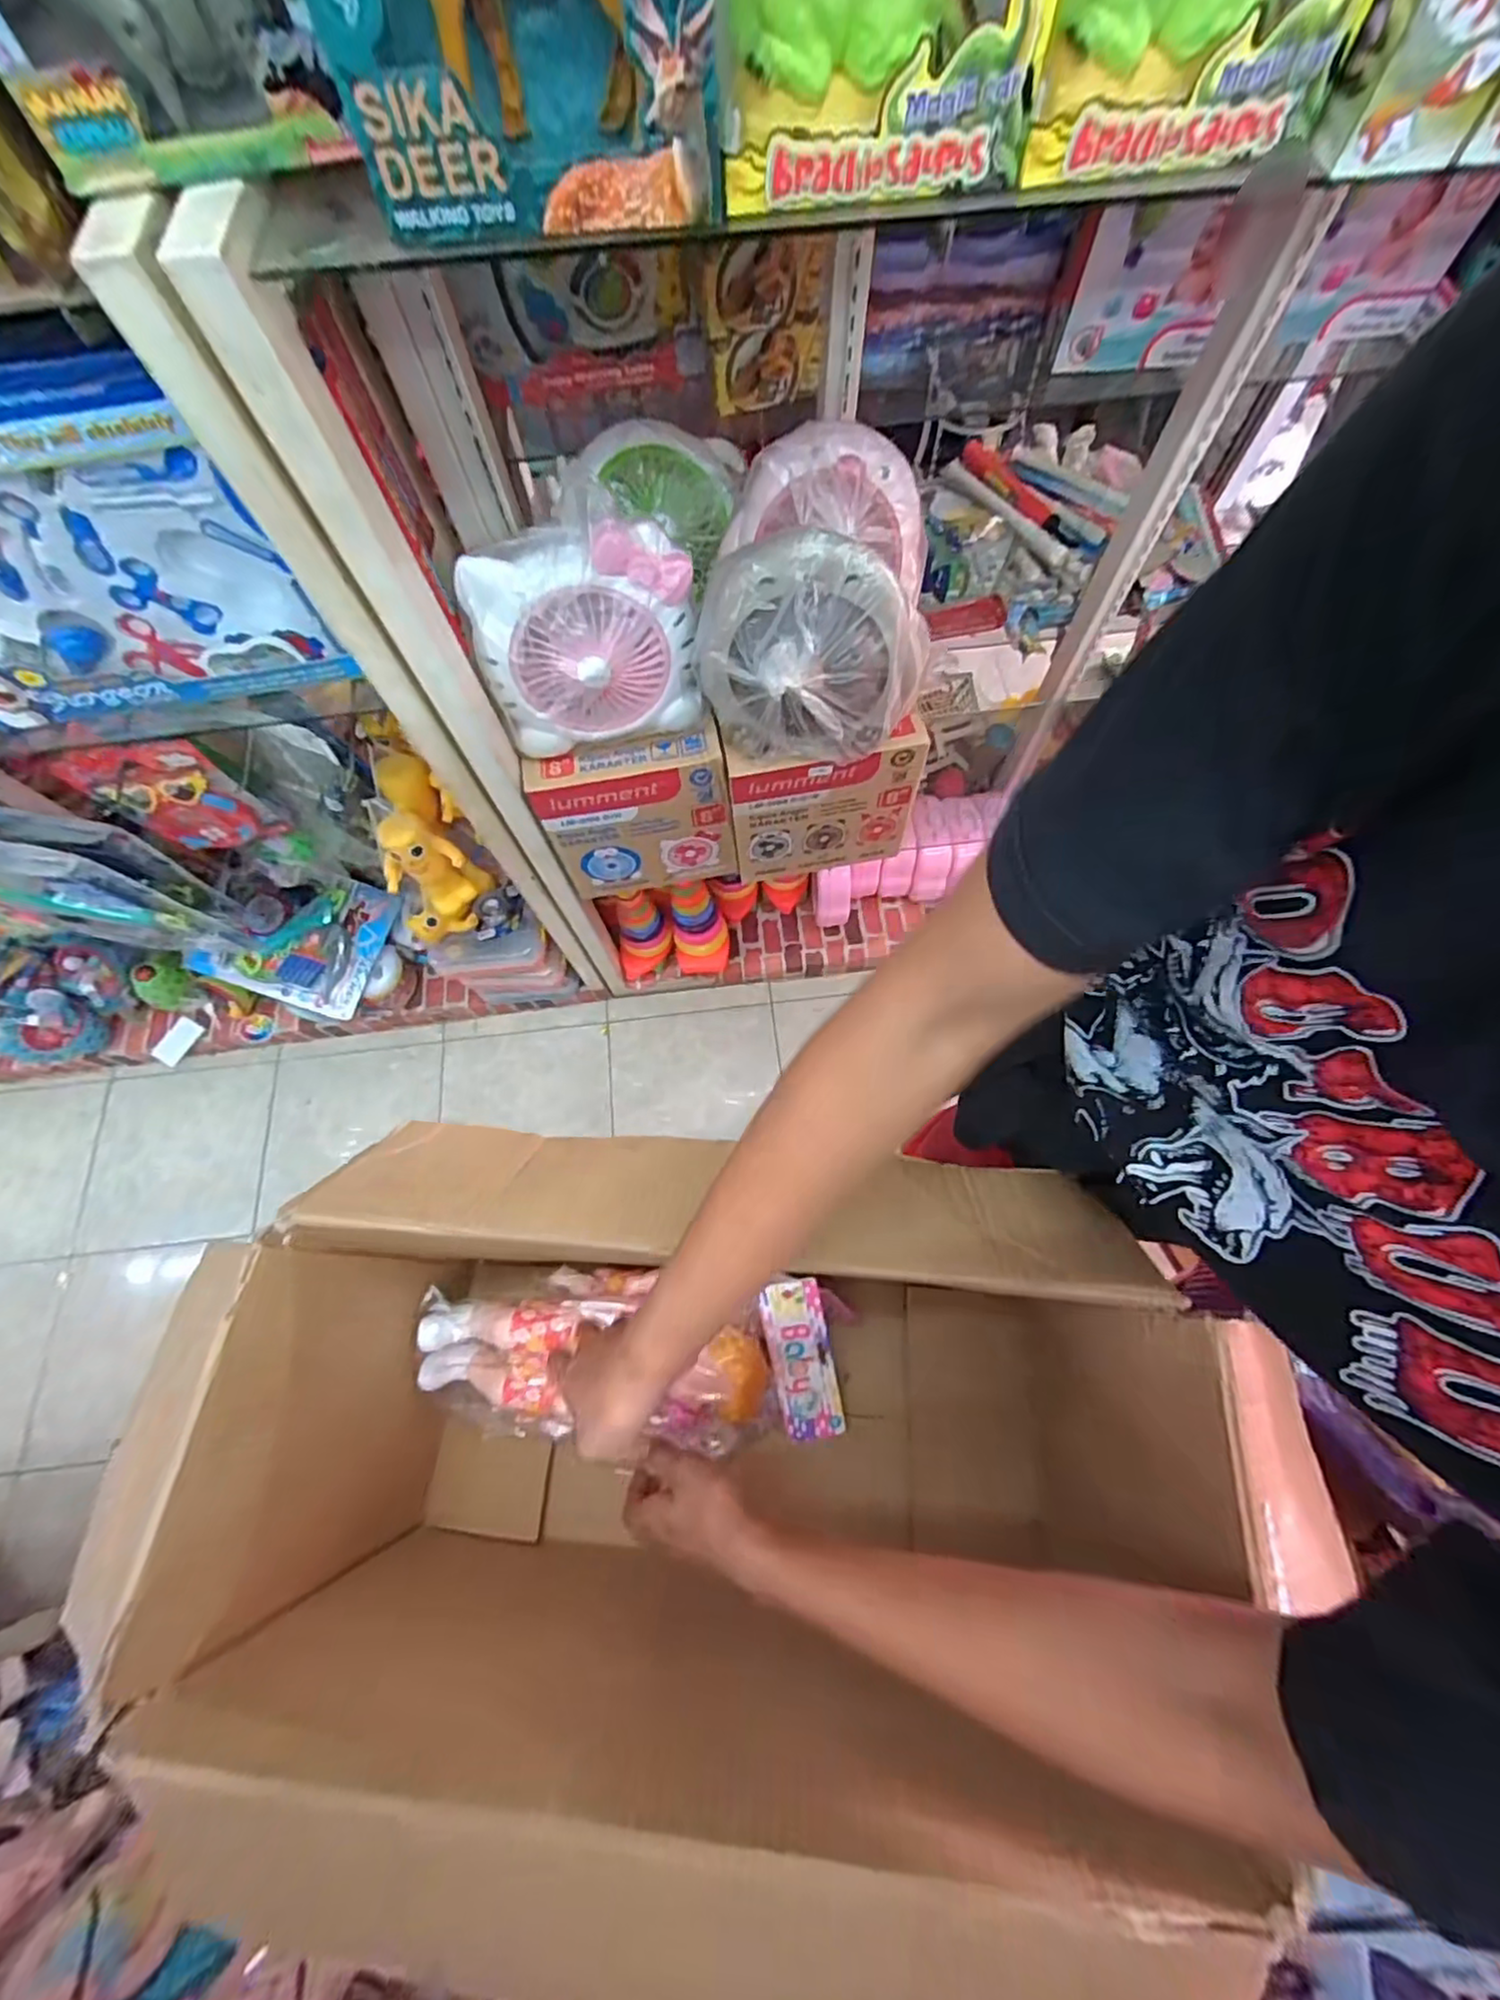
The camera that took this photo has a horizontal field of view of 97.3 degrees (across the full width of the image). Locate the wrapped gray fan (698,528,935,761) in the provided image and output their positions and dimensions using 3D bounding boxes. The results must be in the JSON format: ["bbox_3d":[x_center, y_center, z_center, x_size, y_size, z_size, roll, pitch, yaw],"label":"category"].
[{"bbox_3d":[0.074,-0.411,0.798,0.274,0.251,0.122,4,71,3],"label":"wrapped gray fan"}]

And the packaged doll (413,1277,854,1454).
[{"bbox_3d":[-0.116,0.355,0.645,0.412,0.081,0.152,3,71,0],"label":"packaged doll"}]

